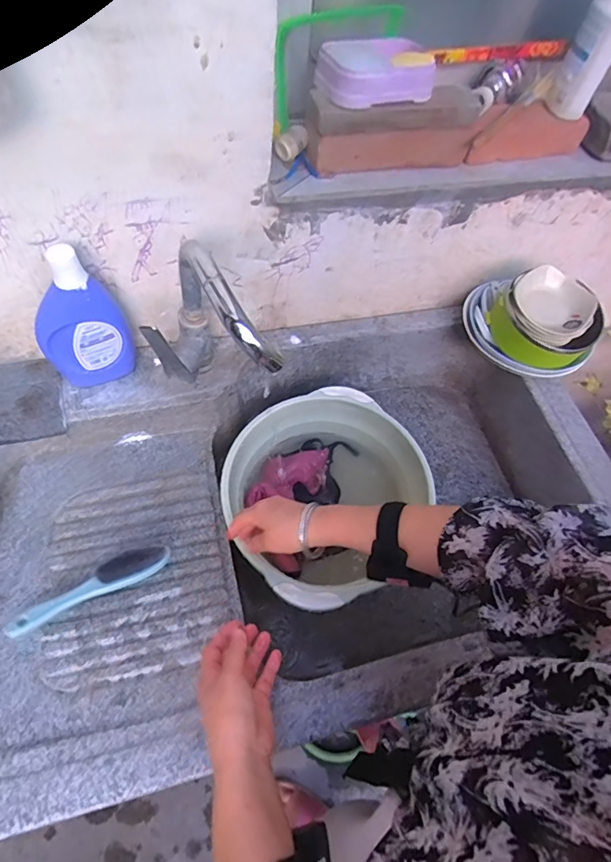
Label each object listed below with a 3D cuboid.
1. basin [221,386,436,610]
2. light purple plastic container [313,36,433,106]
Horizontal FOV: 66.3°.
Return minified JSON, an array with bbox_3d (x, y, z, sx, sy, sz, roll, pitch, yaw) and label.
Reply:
[{"bbox_3d":[0.023,0.094,0.710,0.300,0.113,0.272,-38,65,-25],"label":"basin"},{"bbox_3d":[0.081,-0.398,0.518,0.131,0.039,0.077,-12,57,-11],"label":"light purple plastic container"}]

